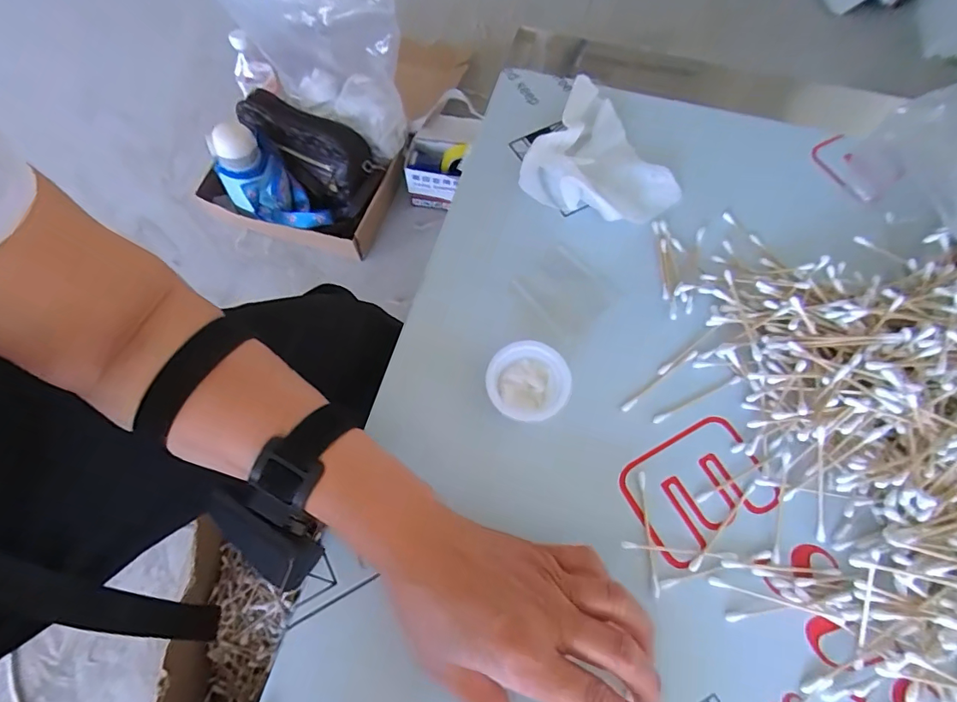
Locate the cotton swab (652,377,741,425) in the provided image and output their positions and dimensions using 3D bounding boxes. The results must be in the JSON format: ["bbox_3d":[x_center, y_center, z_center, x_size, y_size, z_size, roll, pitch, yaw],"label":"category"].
[{"bbox_3d":[0.154,0.034,0.341,0.071,0.004,0.006,-24,70,-9],"label":"cotton swab"}]

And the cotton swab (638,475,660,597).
[{"bbox_3d":[0.108,0.115,0.308,0.005,0.005,0.073,0,68,1],"label":"cotton swab"}]

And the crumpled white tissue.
[{"bbox_3d":[0.110,-0.164,0.405,0.121,0.034,0.126,23,70,10],"label":"crumpled white tissue"}]

